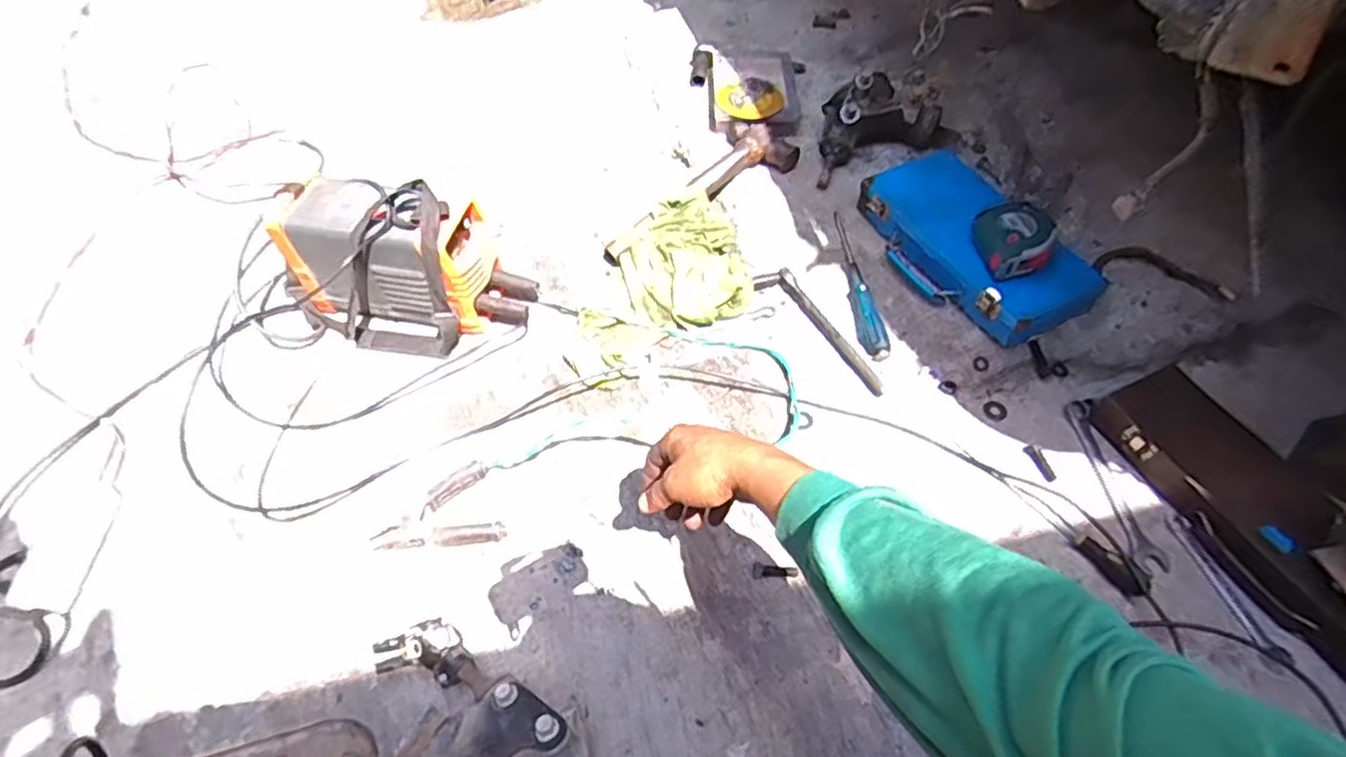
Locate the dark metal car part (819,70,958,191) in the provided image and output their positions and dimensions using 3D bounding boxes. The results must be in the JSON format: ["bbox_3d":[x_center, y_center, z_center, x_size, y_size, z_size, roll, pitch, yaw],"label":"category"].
[{"bbox_3d":[0.302,-0.390,1.039,0.248,0.100,0.130,-28,58,-16],"label":"dark metal car part"}]

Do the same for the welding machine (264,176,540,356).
[{"bbox_3d":[-0.348,-0.146,0.872,0.307,0.179,0.150,12,54,14],"label":"welding machine"}]

